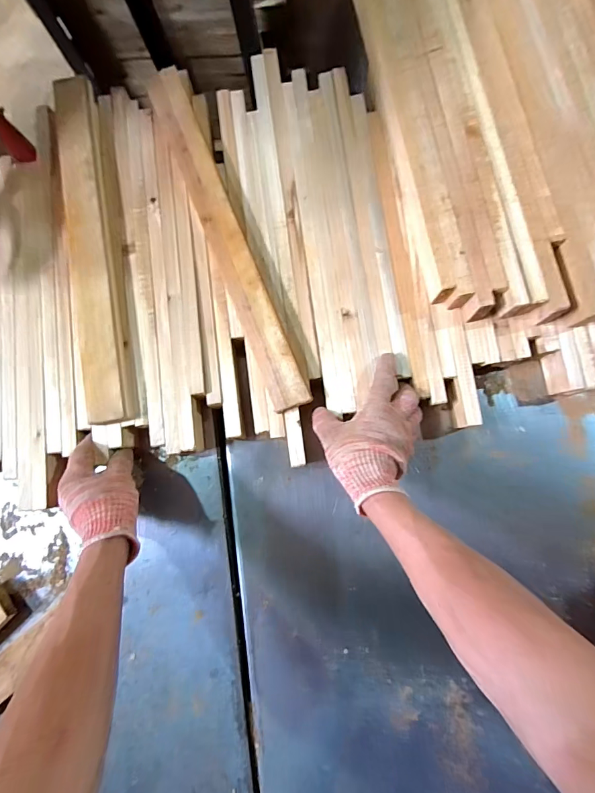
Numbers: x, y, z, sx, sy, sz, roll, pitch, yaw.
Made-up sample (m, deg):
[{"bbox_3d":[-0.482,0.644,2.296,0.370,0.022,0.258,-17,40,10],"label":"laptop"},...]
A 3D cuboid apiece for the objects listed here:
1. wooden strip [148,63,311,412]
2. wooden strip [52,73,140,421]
[{"bbox_3d":[-0.099,-0.220,0.519,0.048,0.024,0.505,-23,83,0],"label":"wooden strip"},{"bbox_3d":[-0.278,-0.202,0.521,0.059,0.027,0.480,-11,83,2],"label":"wooden strip"}]

